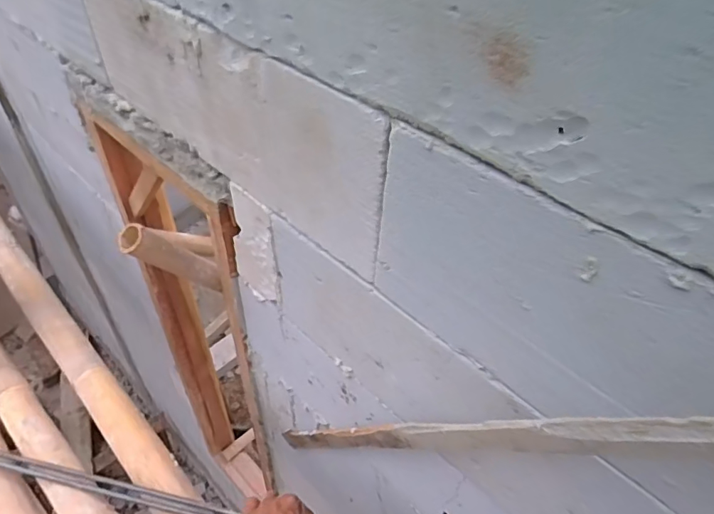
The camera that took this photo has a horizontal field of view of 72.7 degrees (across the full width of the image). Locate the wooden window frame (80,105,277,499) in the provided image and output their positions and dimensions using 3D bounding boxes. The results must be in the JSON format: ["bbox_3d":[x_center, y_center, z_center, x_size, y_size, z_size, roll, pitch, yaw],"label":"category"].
[{"bbox_3d":[-0.396,0.336,1.332,0.112,1.534,0.465,-24,51,-26],"label":"wooden window frame"}]

